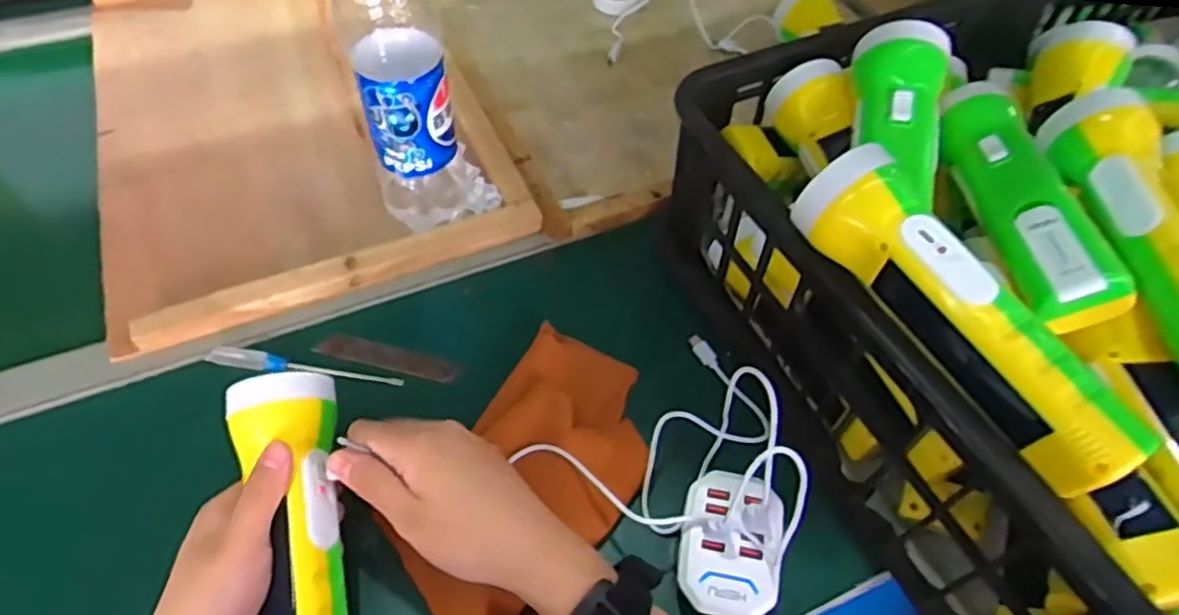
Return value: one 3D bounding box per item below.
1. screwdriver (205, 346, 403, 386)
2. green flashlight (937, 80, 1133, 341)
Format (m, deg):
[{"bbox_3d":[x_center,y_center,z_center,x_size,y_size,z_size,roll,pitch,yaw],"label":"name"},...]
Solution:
[{"bbox_3d":[-0.189,0.041,0.456,0.128,0.011,0.013,8,54,4],"label":"screwdriver"},{"bbox_3d":[0.228,-0.065,0.370,0.035,0.032,0.167,0,52,-1],"label":"green flashlight"}]

